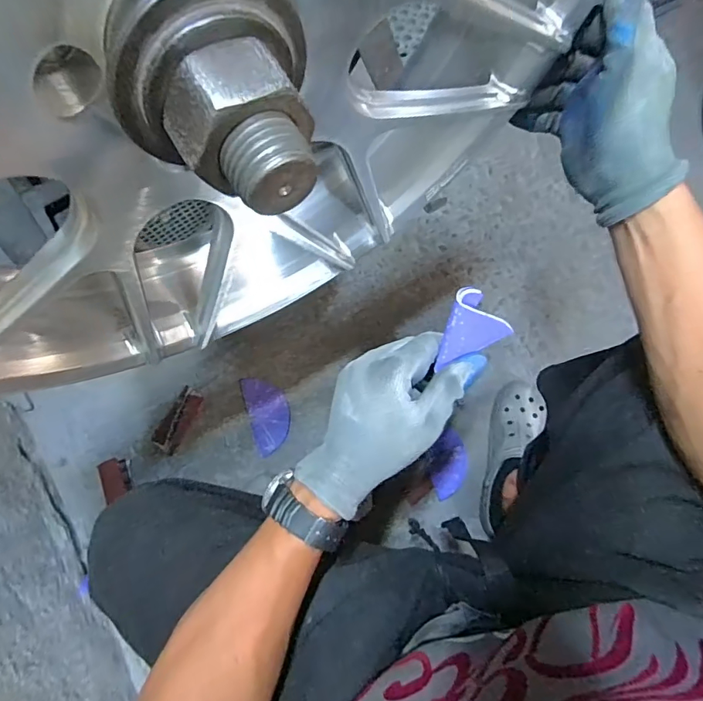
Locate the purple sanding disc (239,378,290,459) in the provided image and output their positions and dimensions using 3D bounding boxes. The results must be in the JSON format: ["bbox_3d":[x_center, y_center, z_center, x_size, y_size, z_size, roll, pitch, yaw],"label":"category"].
[{"bbox_3d":[-0.154,0.115,0.851,0.077,0.005,0.149,-19,70,1],"label":"purple sanding disc"}]

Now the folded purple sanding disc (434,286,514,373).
[{"bbox_3d":[0.086,-0.022,0.348,0.052,0.046,0.045,-21,74,-4],"label":"folded purple sanding disc"}]

